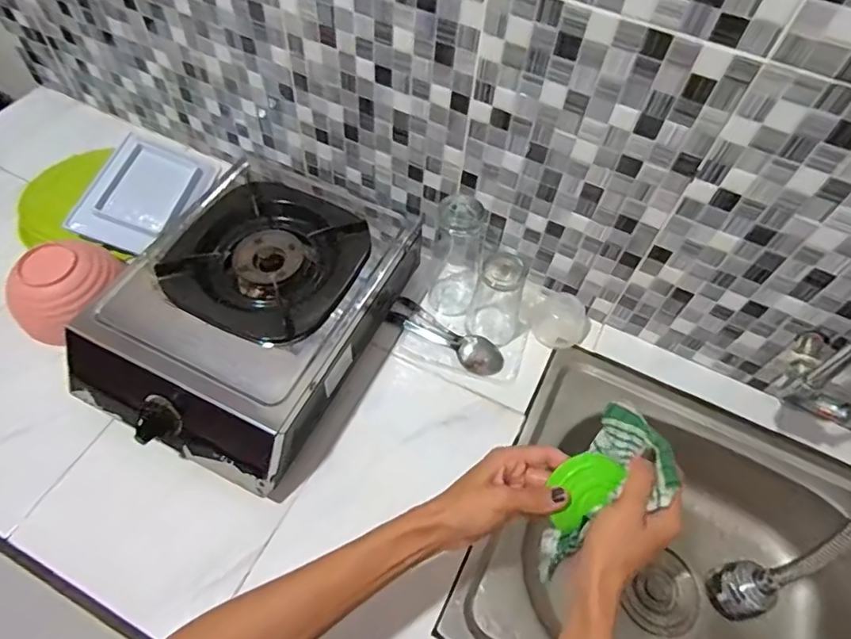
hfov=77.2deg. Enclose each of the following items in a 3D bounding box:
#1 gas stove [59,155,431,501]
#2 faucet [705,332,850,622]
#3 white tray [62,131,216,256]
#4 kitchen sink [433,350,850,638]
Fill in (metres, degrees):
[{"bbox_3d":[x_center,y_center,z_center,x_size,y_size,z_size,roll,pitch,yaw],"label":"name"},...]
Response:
[{"bbox_3d":[-0.214,-0.010,0.661,0.272,0.134,0.356,23,58,11],"label":"gas stove"},{"bbox_3d":[0.382,0.113,0.504,0.062,0.246,0.312,31,60,15],"label":"faucet"},{"bbox_3d":[-0.427,-0.188,0.805,0.136,0.024,0.191,26,64,-15],"label":"white tray"},{"bbox_3d":[0.313,0.309,0.652,0.480,0.184,0.400,25,58,12],"label":"kitchen sink"}]

